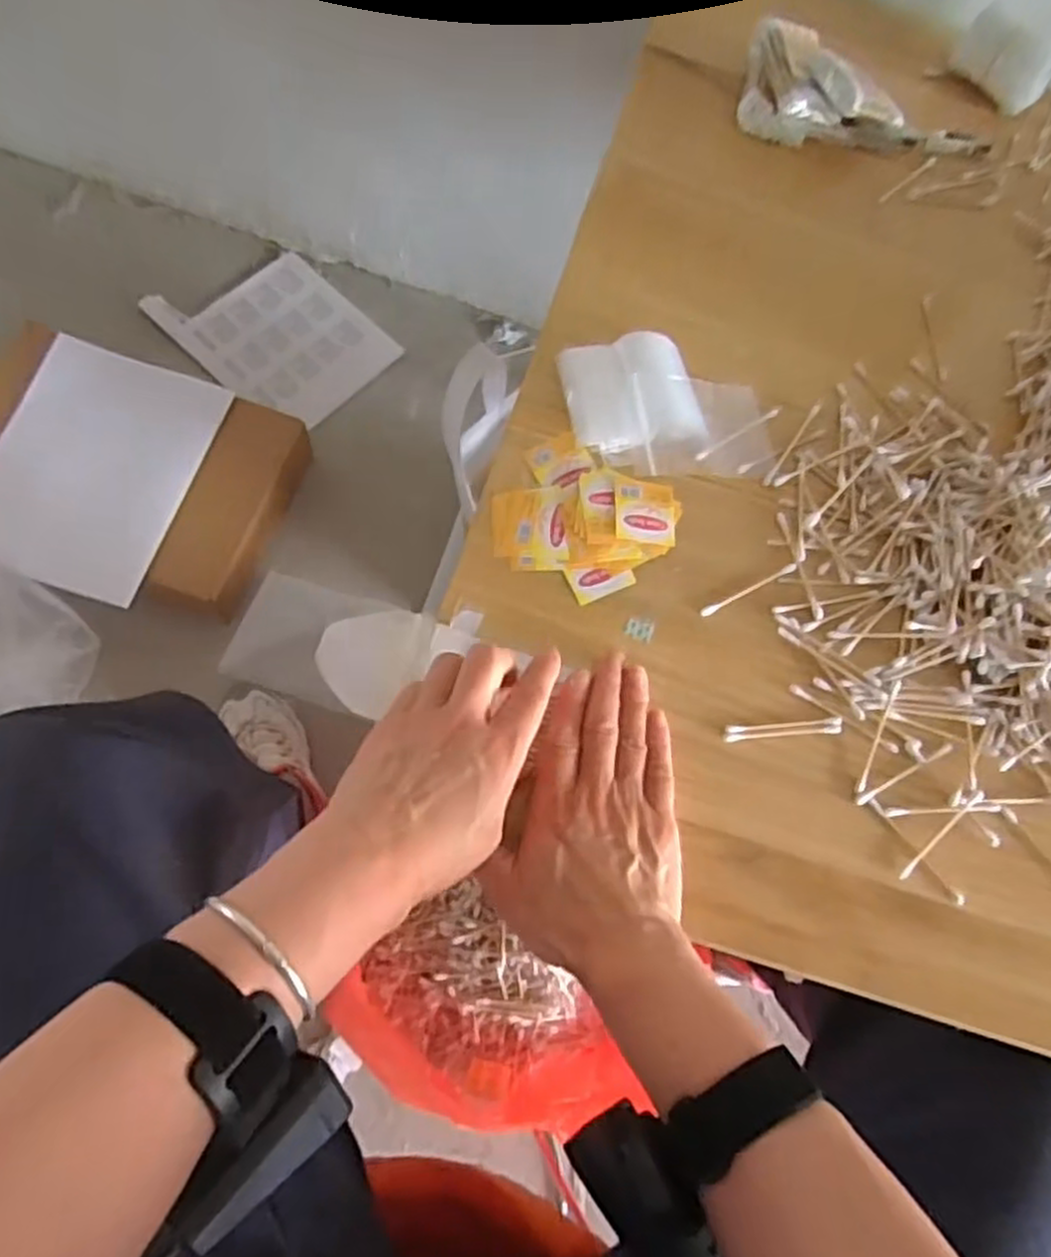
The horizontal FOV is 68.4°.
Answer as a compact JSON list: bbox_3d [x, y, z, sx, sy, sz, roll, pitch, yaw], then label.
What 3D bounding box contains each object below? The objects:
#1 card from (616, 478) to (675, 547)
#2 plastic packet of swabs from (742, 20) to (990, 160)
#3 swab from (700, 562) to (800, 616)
[{"bbox_3d":[0.076,-0.074,0.493,0.040,0.004,0.043,5,74,-13],"label":"card"},{"bbox_3d":[0.271,-0.403,0.600,0.209,0.055,0.076,10,72,-11],"label":"plastic packet of swabs"},{"bbox_3d":[0.142,-0.024,0.486,0.073,0.004,0.005,-26,76,-15],"label":"swab"}]

